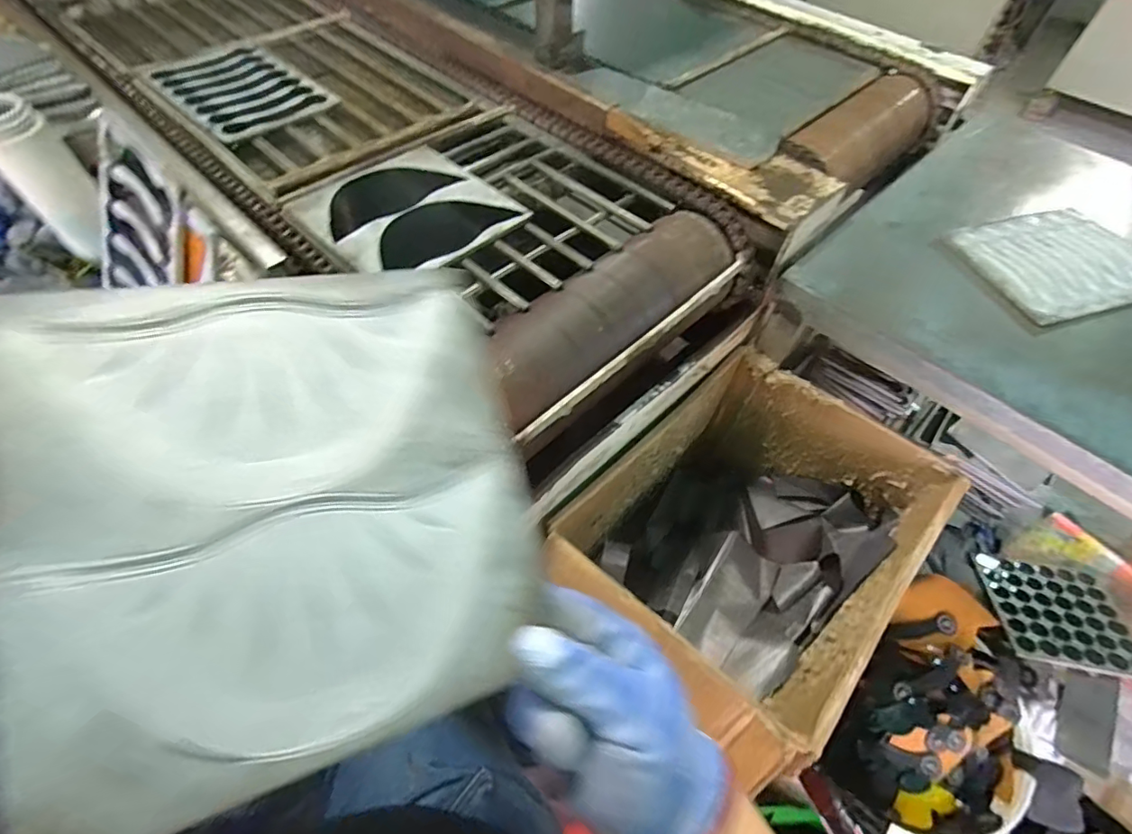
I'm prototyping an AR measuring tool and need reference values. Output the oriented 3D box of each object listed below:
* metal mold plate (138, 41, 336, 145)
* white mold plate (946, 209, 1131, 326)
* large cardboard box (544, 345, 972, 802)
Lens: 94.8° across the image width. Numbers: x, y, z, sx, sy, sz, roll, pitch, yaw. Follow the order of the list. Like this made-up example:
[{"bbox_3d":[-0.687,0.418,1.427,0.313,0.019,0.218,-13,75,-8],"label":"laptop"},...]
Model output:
[{"bbox_3d":[-0.436,-0.444,0.699,0.238,0.013,0.163,38,62,21],"label":"metal mold plate"},{"bbox_3d":[0.572,-0.181,0.606,0.213,0.009,0.155,-12,57,-11],"label":"white mold plate"},{"bbox_3d":[0.179,0.174,0.635,0.311,0.280,0.467,39,62,22],"label":"large cardboard box"}]

